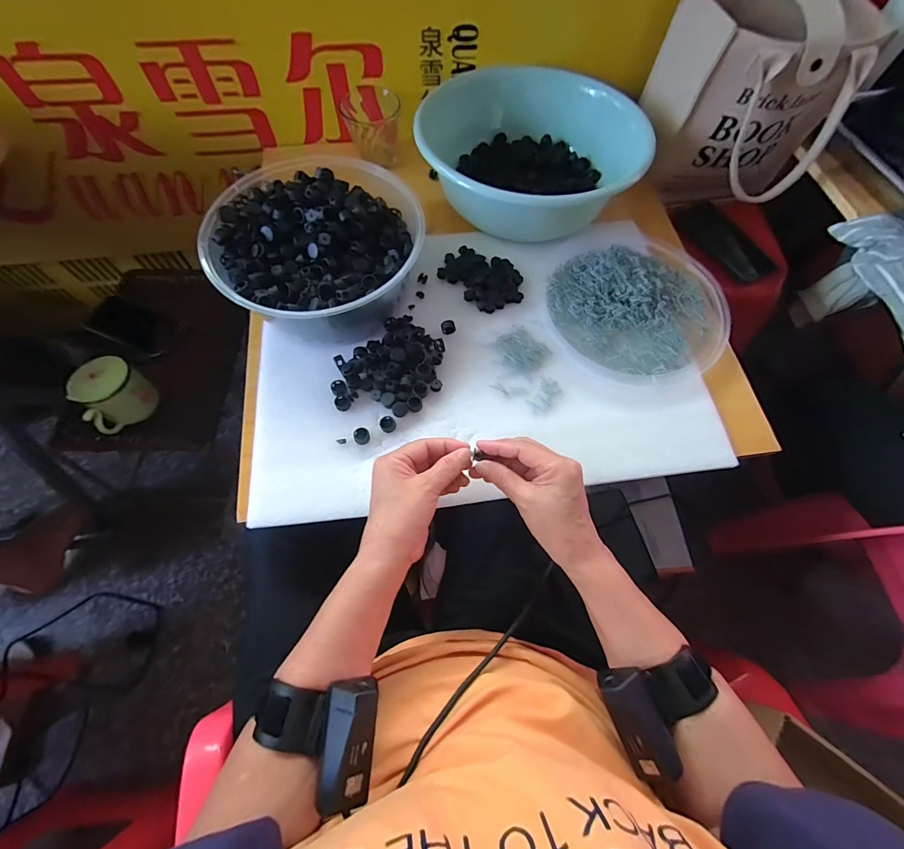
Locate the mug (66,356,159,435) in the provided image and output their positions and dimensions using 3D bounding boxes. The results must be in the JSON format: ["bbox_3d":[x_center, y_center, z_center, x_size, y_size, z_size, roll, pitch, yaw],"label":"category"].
[{"bbox_3d":[-0.554,-0.052,0.646,0.098,0.081,0.082,-38,73,-16],"label":"mug"}]

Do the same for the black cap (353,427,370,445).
[{"bbox_3d":[-0.103,0.013,0.447,0.017,0.007,0.018,1,67,-2],"label":"black cap"}]

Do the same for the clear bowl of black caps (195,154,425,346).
[{"bbox_3d":[-0.168,-0.211,0.492,0.242,0.083,0.226,1,67,-2],"label":"clear bowl of black caps"}]

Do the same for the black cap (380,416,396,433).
[{"bbox_3d":[-0.075,0.000,0.458,0.019,0.008,0.017,39,71,13],"label":"black cap"}]

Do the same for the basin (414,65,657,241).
[{"bbox_3d":[0.105,-0.389,0.559,0.277,0.099,0.236,-13,68,-8],"label":"basin"}]

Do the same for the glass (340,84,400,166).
[{"bbox_3d":[-0.126,-0.473,0.630,0.081,0.084,0.085,-16,69,-9],"label":"glass"}]

